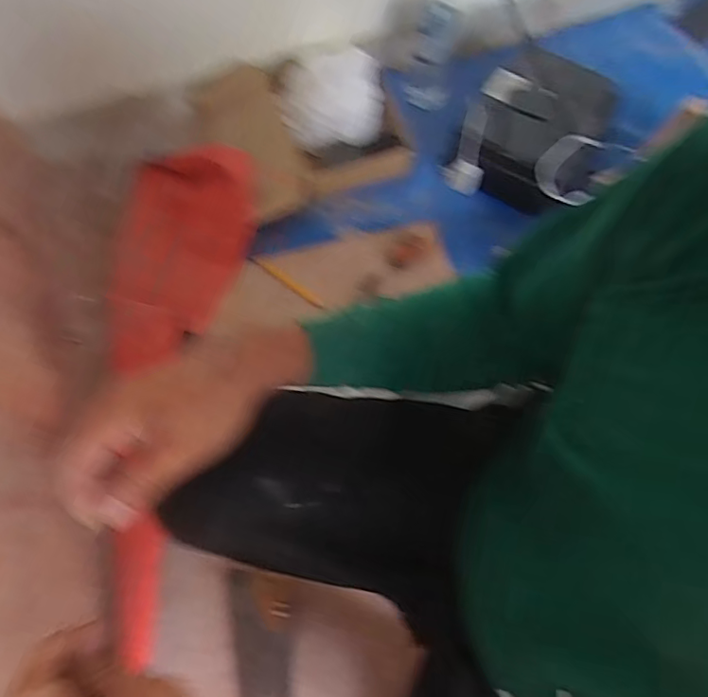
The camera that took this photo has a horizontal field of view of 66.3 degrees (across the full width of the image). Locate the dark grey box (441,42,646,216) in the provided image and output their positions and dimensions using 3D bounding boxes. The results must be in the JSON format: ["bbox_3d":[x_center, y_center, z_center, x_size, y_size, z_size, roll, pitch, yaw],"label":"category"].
[{"bbox_3d":[0.356,-0.401,1.021,0.277,0.112,0.297,29,72,11],"label":"dark grey box"}]

